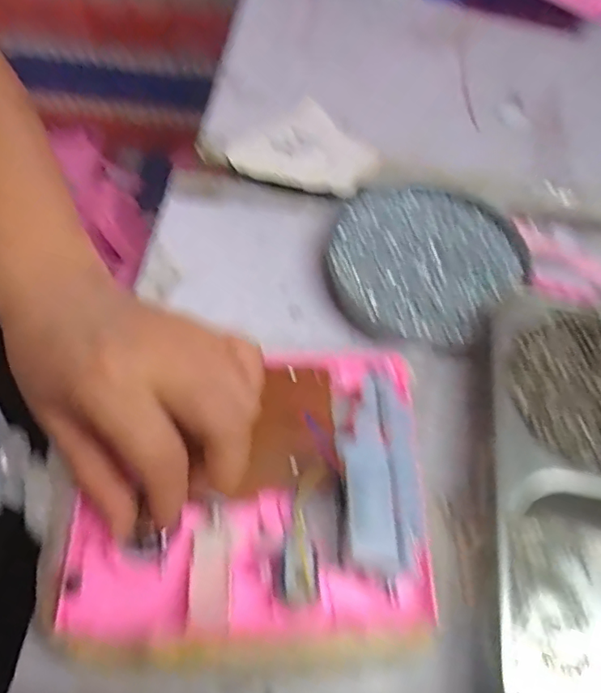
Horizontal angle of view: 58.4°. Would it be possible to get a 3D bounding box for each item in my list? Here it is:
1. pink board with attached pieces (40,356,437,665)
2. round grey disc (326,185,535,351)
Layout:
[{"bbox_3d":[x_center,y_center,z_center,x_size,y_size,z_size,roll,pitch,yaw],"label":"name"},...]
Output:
[{"bbox_3d":[-0.026,0.072,0.263,0.172,0.053,0.138,-1,61,-4],"label":"pink board with attached pieces"},{"bbox_3d":[0.083,-0.061,0.378,0.134,0.018,0.123,2,61,-3],"label":"round grey disc"}]

